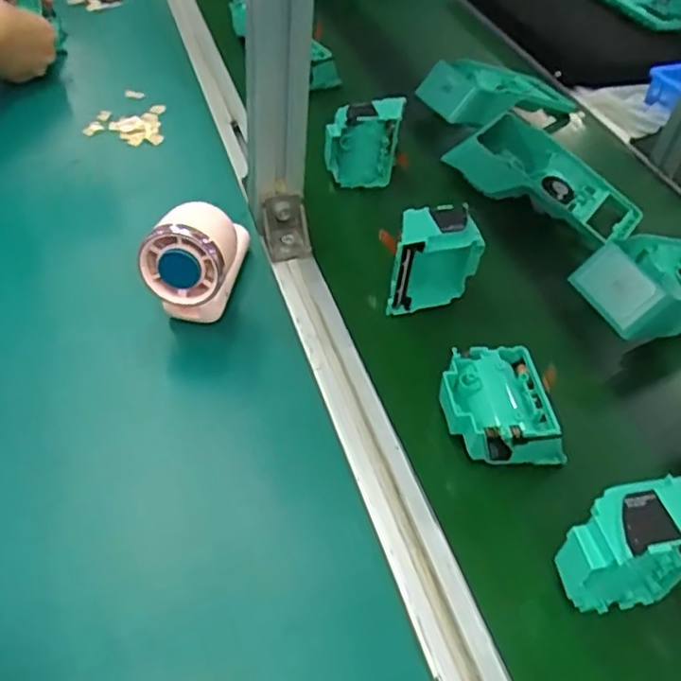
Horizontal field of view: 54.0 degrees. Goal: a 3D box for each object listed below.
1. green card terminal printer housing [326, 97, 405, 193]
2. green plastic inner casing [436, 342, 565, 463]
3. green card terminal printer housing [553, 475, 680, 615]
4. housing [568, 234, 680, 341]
[{"bbox_3d":[0.019,-0.186,0.652,0.070,0.090,0.050,8,45,1],"label":"green card terminal printer housing"},{"bbox_3d":[0.105,0.051,0.454,0.071,0.052,0.081,-8,47,-14],"label":"green plastic inner casing"},{"bbox_3d":[0.158,0.117,0.372,0.079,0.083,0.042,-5,47,-12],"label":"green card terminal printer housing"},{"bbox_3d":[0.291,-0.049,0.564,0.193,0.059,0.094,-15,50,-21],"label":"housing"}]

